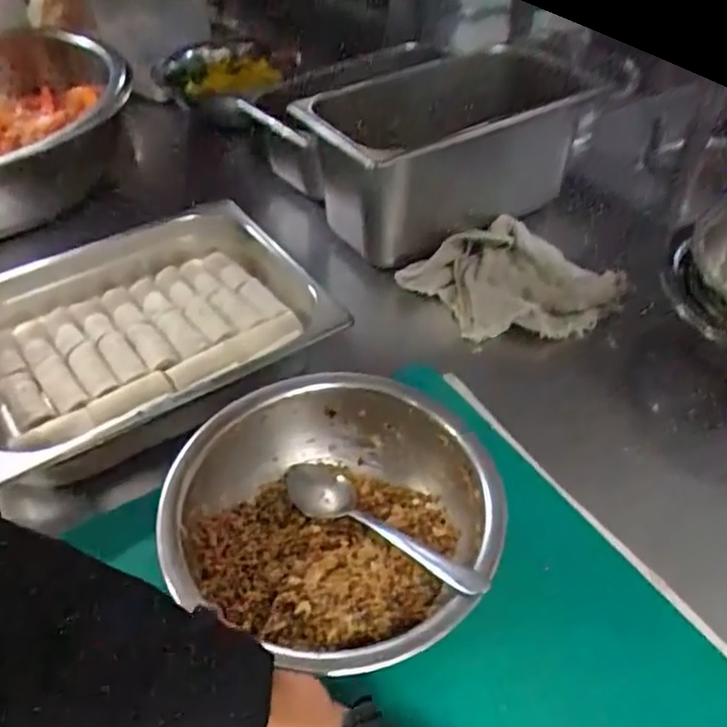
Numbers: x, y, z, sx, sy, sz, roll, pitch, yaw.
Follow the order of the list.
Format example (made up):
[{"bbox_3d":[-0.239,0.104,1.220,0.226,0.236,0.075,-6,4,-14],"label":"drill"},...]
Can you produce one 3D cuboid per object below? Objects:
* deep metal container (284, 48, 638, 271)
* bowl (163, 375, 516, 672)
[{"bbox_3d":[0.086,-0.236,0.773,0.302,0.182,0.173,-26,50,-22],"label":"deep metal container"},{"bbox_3d":[-0.014,0.104,0.445,0.204,0.081,0.186,-1,45,1],"label":"bowl"}]

